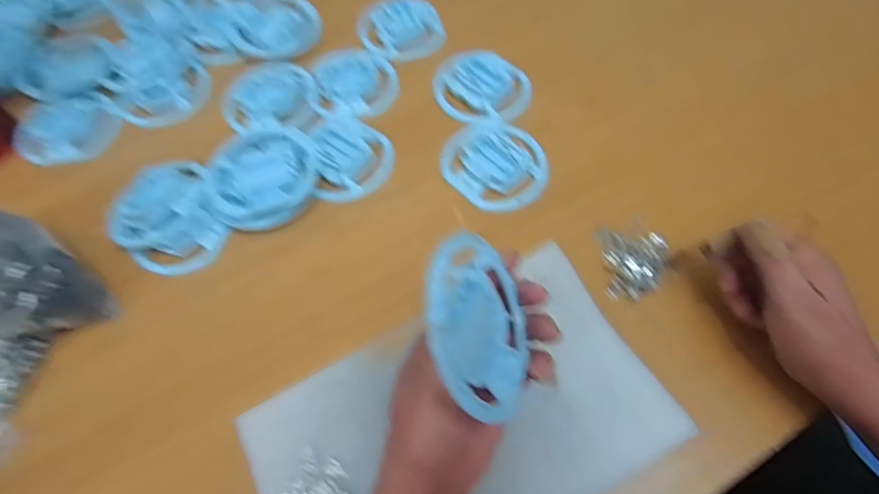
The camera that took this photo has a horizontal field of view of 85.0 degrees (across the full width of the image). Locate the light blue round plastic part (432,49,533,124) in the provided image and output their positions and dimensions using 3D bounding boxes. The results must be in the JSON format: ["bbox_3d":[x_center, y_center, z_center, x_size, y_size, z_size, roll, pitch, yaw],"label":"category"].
[{"bbox_3d":[0.045,-0.177,0.527,0.104,0.023,0.082,24,67,14],"label":"light blue round plastic part"}]

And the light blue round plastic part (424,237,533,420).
[{"bbox_3d":[0.025,0.043,0.280,0.008,0.107,0.091,-13,23,34],"label":"light blue round plastic part"}]

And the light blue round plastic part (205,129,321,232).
[{"bbox_3d":[-0.169,-0.068,0.464,0.102,0.026,0.100,-1,63,2],"label":"light blue round plastic part"}]

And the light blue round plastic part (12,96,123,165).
[{"bbox_3d":[-0.413,-0.129,0.531,0.080,0.032,0.090,28,68,16],"label":"light blue round plastic part"}]

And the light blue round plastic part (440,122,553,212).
[{"bbox_3d":[0.059,-0.086,0.481,0.099,0.022,0.103,-1,63,2],"label":"light blue round plastic part"}]

